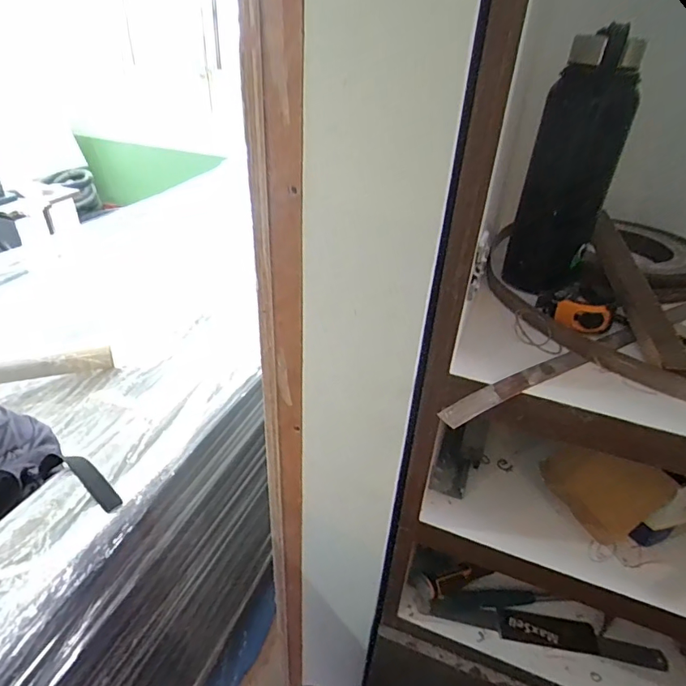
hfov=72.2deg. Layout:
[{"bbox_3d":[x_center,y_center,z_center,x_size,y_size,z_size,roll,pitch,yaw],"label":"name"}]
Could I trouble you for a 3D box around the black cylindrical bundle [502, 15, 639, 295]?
[{"bbox_3d":[0.240,-0.176,0.503,0.085,0.251,0.058,18,37,21],"label":"black cylindrical bundle"}]

